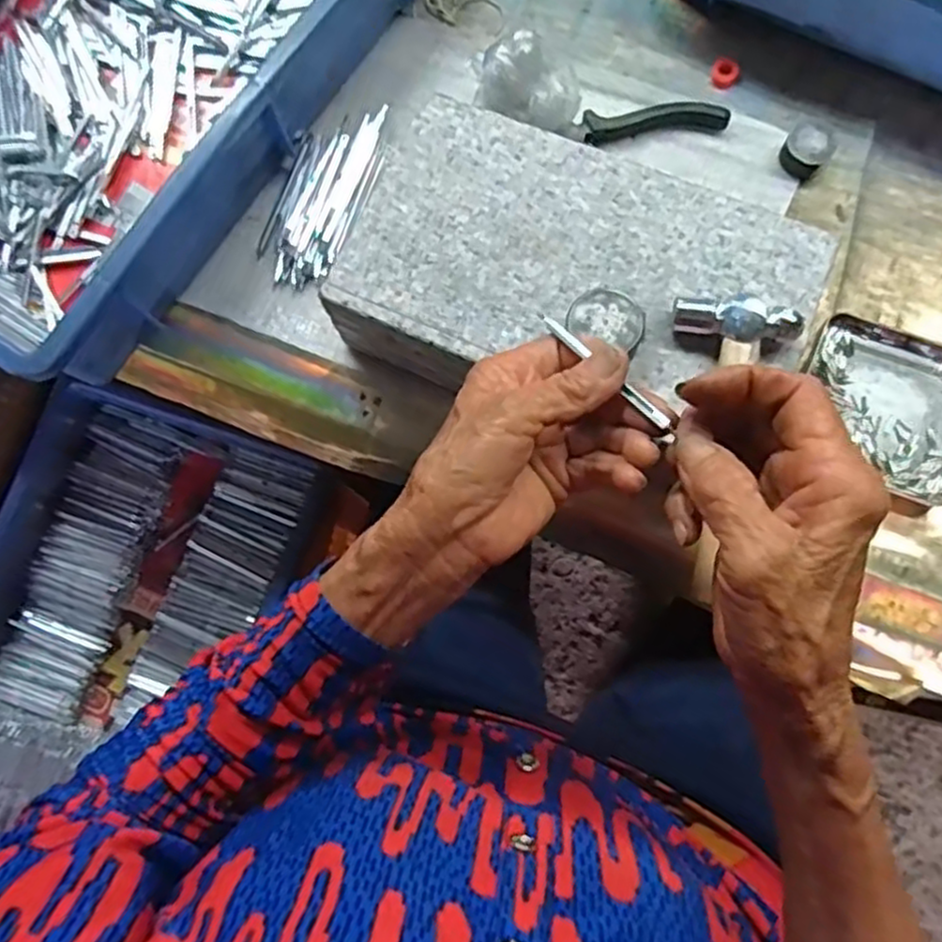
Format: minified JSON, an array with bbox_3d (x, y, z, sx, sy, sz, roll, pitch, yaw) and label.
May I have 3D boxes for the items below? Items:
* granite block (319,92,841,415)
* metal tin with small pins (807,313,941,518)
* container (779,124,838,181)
[{"bbox_3d":[0.058,-0.099,0.414,0.244,0.068,0.148,23,81,10],"label":"granite block"},{"bbox_3d":[0.248,-0.037,0.431,0.094,0.013,0.103,21,80,9],"label":"metal tin with small pins"},{"bbox_3d":[0.216,-0.206,0.461,0.029,0.018,0.031,-1,77,5],"label":"container"}]

